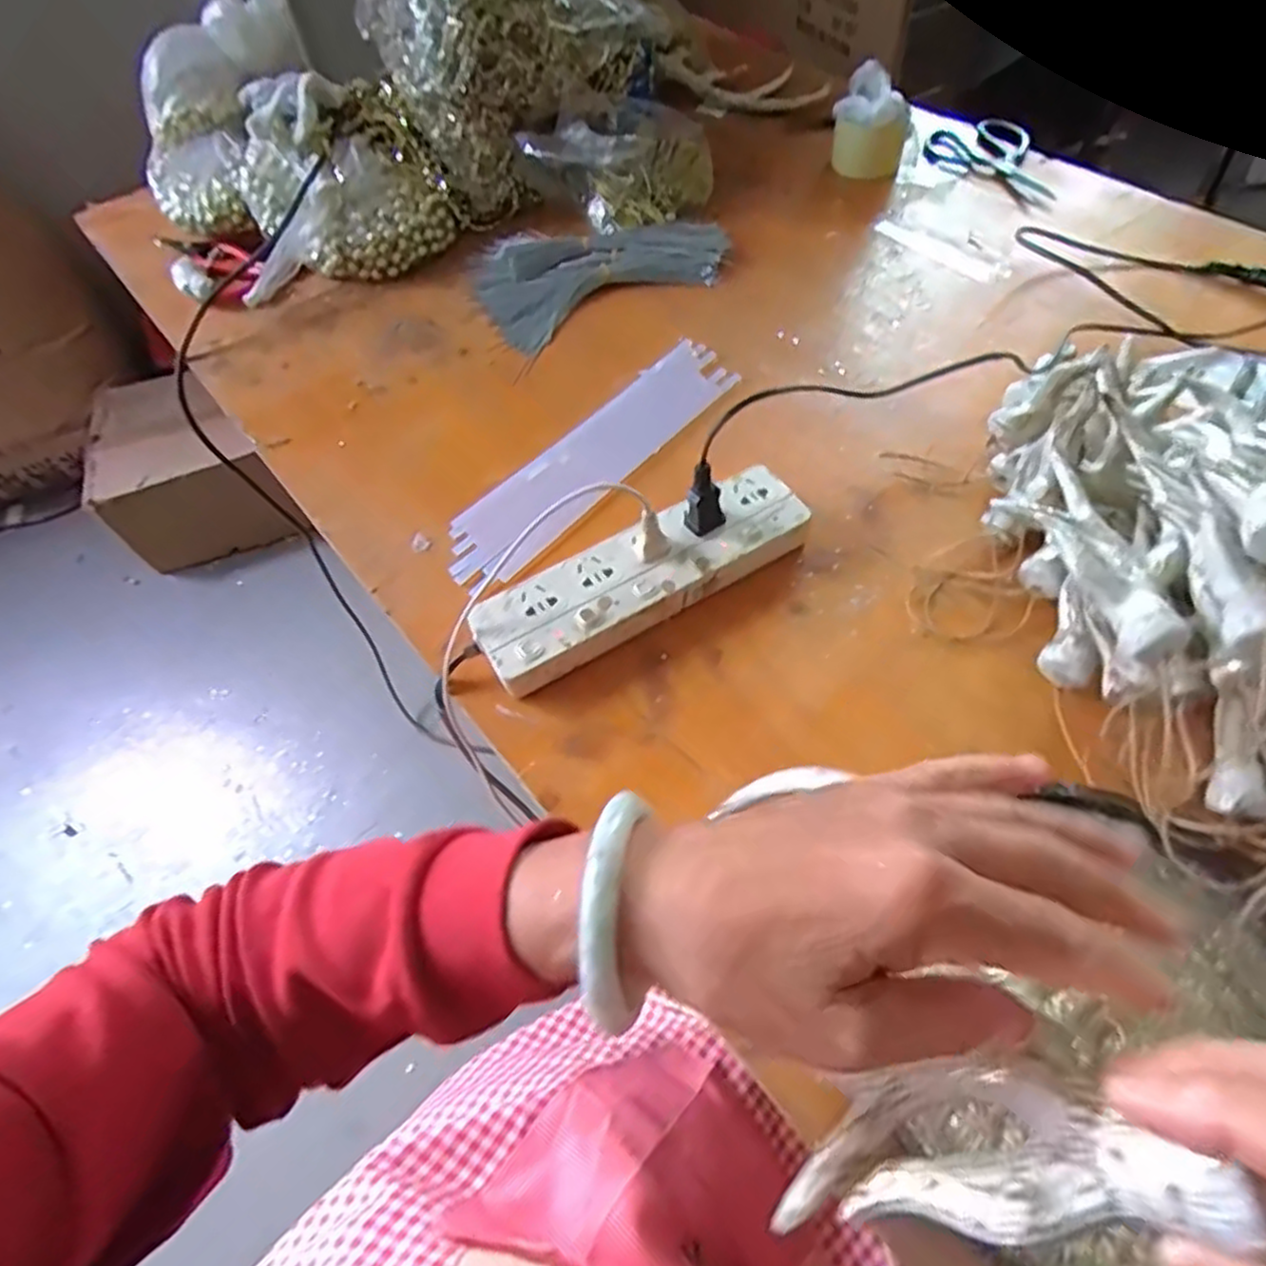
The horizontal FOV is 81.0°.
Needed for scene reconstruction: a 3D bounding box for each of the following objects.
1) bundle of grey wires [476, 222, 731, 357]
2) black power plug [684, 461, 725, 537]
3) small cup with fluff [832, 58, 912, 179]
[{"bbox_3d":[-0.031,-0.379,0.767,0.255,0.012,0.171,-20,55,-9],"label":"bundle of grey wires"},{"bbox_3d":[0.050,-0.092,0.513,0.026,0.052,0.019,-1,54,5],"label":"black power plug"},{"bbox_3d":[0.280,-0.595,0.864,0.084,0.077,0.097,13,57,14],"label":"small cup with fluff"}]

